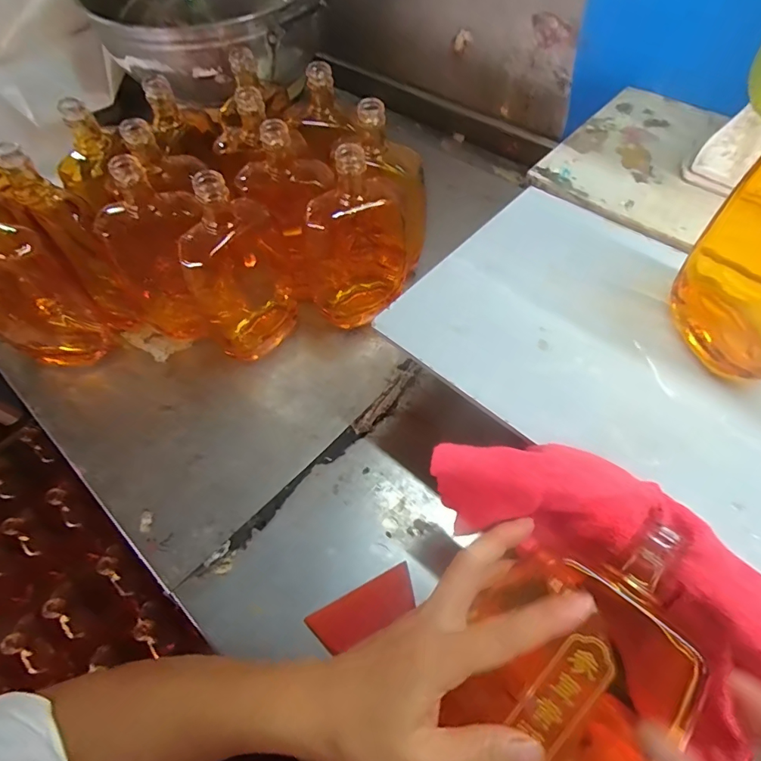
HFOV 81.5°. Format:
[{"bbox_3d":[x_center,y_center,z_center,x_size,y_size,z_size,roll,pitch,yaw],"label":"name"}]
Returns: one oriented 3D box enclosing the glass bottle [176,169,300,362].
[{"bbox_3d":[-0.145,-0.113,0.450,0.098,0.195,0.083,-21,59,-12],"label":"glass bottle"}]

